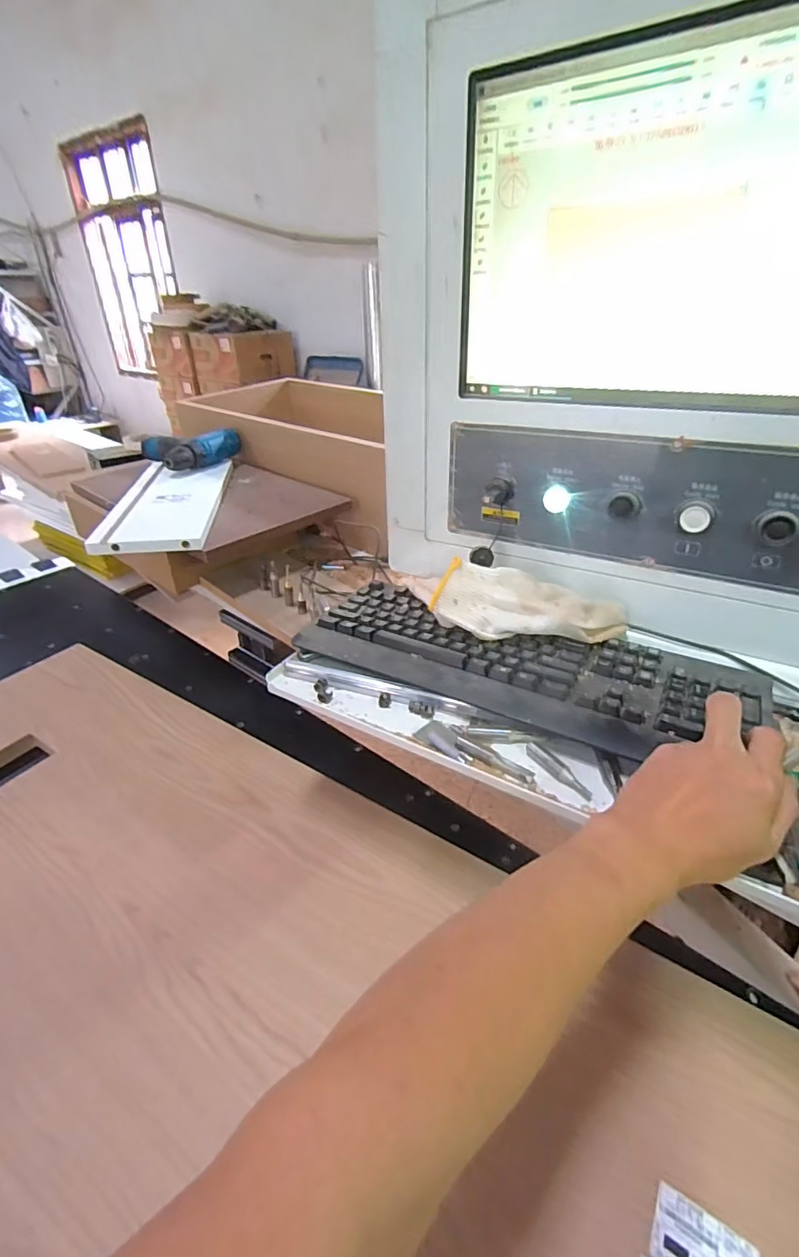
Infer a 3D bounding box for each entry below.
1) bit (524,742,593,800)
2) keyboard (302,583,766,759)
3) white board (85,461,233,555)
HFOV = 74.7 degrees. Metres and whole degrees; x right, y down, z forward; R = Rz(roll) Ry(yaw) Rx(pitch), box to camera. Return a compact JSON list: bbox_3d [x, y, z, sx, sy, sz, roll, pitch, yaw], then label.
[{"bbox_3d":[0.131,0.116,0.433,0.014,0.011,0.066,-22,38,-30],"label":"bit"},{"bbox_3d":[0.113,0.034,0.527,0.438,0.022,0.159,13,35,22],"label":"keyboard"},{"bbox_3d":[-0.372,-0.212,0.861,0.150,0.026,0.369,-5,33,-7],"label":"white board"}]

